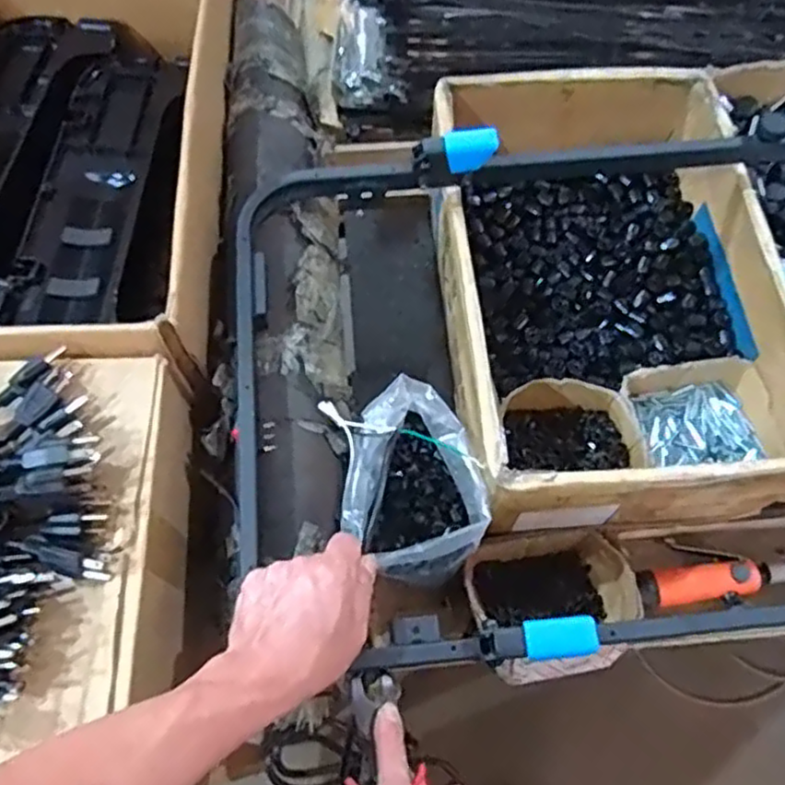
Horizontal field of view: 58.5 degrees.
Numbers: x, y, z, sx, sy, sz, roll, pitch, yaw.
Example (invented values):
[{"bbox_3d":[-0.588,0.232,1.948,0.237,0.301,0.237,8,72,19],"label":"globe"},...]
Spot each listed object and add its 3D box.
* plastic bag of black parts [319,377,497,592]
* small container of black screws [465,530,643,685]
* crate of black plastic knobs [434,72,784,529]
[{"bbox_3d":[0.015,0.091,0.704,0.132,0.094,0.177,-15,66,-7],"label":"plastic bag of black parts"},{"bbox_3d":[0.170,0.233,0.764,0.160,0.090,0.138,-9,65,-4],"label":"small container of black screws"},{"bbox_3d":[0.412,-0.146,0.838,0.702,0.159,0.586,-5,65,-2],"label":"crate of black plastic knobs"}]

